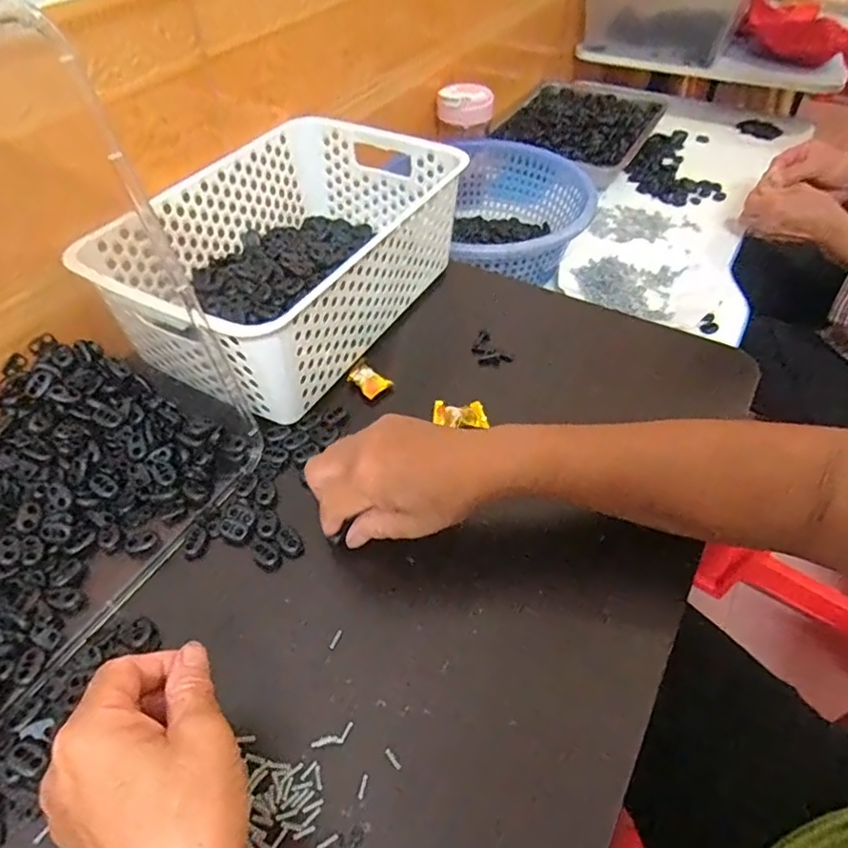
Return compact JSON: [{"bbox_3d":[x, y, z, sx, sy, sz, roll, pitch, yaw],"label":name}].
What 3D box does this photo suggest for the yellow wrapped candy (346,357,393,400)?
[{"bbox_3d":[-0.048,-0.038,0.500,0.026,0.011,0.037,-36,58,-27],"label":"yellow wrapped candy"}]

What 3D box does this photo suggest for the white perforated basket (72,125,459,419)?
[{"bbox_3d":[-0.118,-0.151,0.527,0.200,0.110,0.301,24,53,20],"label":"white perforated basket"}]

